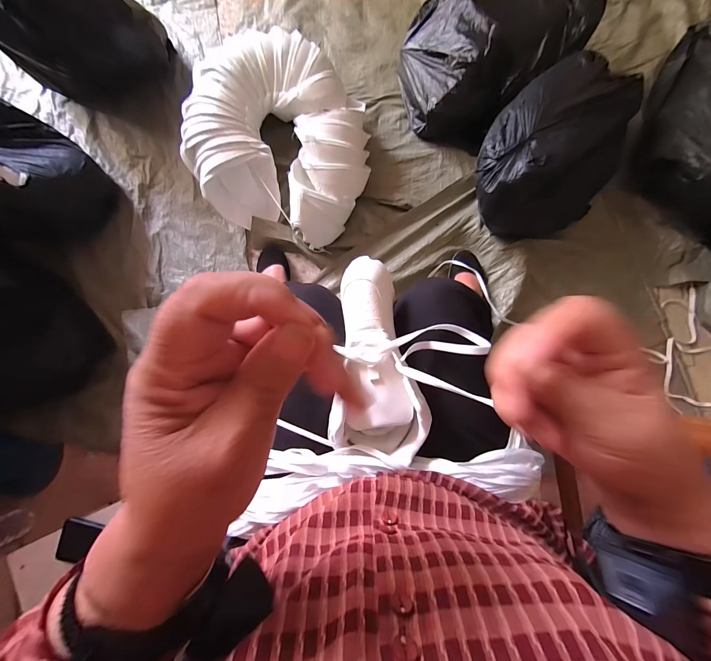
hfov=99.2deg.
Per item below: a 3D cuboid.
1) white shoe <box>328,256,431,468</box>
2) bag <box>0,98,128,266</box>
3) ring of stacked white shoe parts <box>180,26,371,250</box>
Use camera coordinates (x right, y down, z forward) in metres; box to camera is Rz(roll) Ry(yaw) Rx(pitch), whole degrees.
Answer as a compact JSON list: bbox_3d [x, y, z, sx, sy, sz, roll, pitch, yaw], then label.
[{"bbox_3d":[0.018,0.028,0.349,0.099,0.079,0.228,-6,85,1],"label":"white shoe"},{"bbox_3d":[-0.858,-0.362,0.750,0.340,0.284,0.338,40,86,5],"label":"bag"},{"bbox_3d":[-0.197,-0.497,0.810,0.458,0.180,0.440,0,84,2],"label":"ring of stacked white shoe parts"}]

